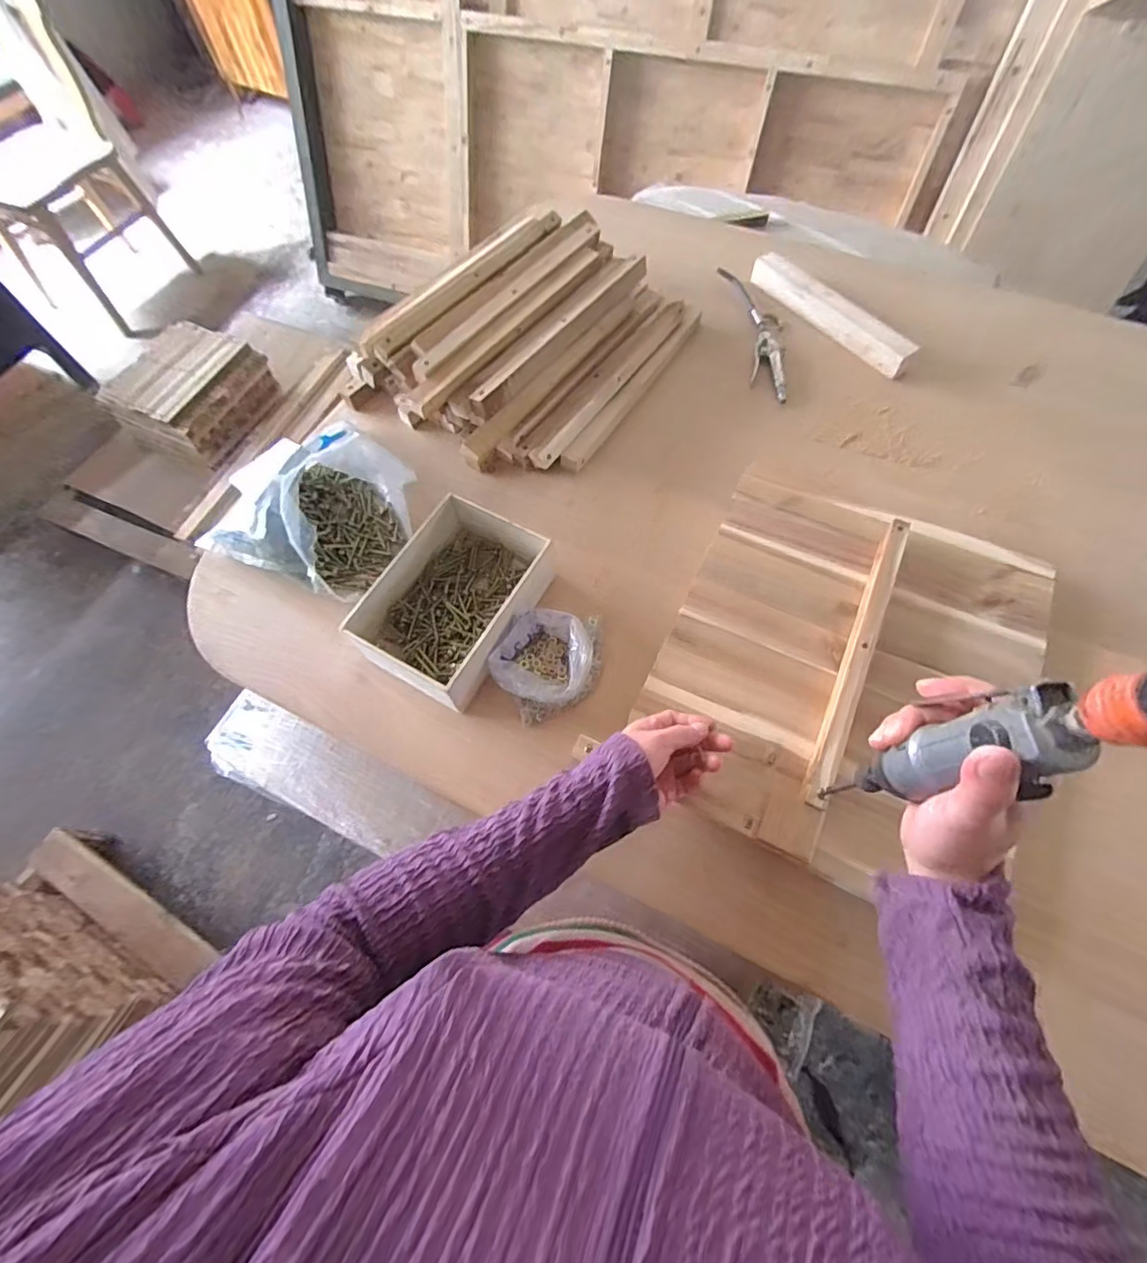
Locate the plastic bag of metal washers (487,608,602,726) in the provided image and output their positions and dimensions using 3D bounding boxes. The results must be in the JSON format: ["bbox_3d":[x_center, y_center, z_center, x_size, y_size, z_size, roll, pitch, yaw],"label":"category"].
[{"bbox_3d":[-0.019,0.024,0.570,0.130,0.051,0.099,-35,68,-14],"label":"plastic bag of metal washers"}]

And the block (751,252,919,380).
[{"bbox_3d":[0.370,-0.464,0.793,0.044,0.034,0.280,-36,68,-14],"label":"block"}]

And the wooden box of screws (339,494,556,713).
[{"bbox_3d":[-0.125,-0.033,0.588,0.139,0.073,0.195,27,69,14],"label":"wooden box of screws"}]

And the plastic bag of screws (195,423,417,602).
[{"bbox_3d":[-0.296,-0.163,0.626,0.182,0.120,0.211,27,69,14],"label":"plastic bag of screws"}]

